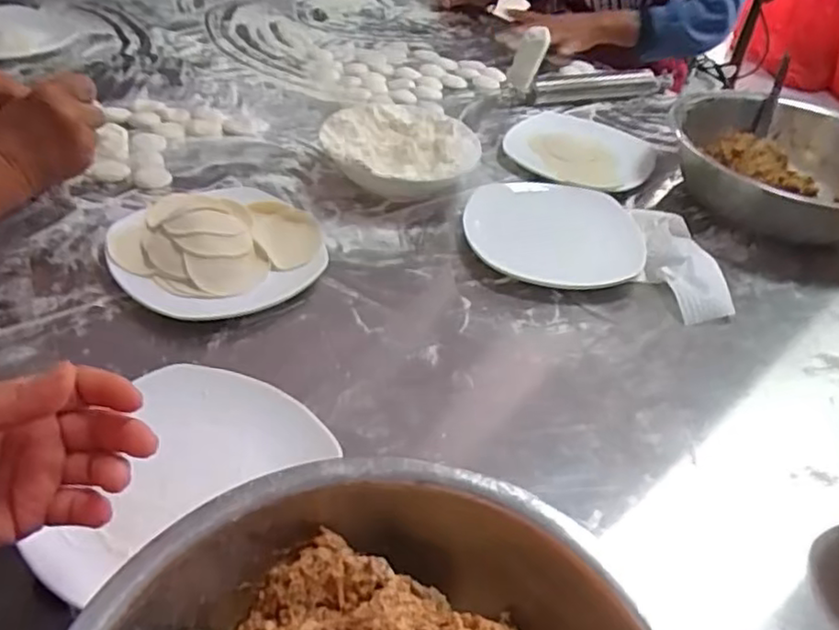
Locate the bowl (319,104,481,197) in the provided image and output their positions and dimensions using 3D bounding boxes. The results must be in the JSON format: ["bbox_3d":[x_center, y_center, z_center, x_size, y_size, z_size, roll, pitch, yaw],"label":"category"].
[{"bbox_3d":[-0.018,-0.176,0.730,0.155,0.054,0.155,3,41,-3],"label":"bowl"}]

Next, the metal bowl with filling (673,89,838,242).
[{"bbox_3d":[0.426,-0.171,0.778,0.217,0.087,0.250,0,42,-6],"label":"metal bowl with filling"}]

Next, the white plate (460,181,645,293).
[{"bbox_3d":[0.134,-0.088,0.689,0.171,0.046,0.167,3,41,-3],"label":"white plate"}]

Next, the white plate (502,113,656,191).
[{"bbox_3d":[0.194,-0.201,0.835,0.177,0.021,0.178,3,41,-3],"label":"white plate"}]

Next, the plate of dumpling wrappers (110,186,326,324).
[{"bbox_3d":[-0.179,-0.064,0.599,0.171,0.054,0.157,3,41,-3],"label":"plate of dumpling wrappers"}]

